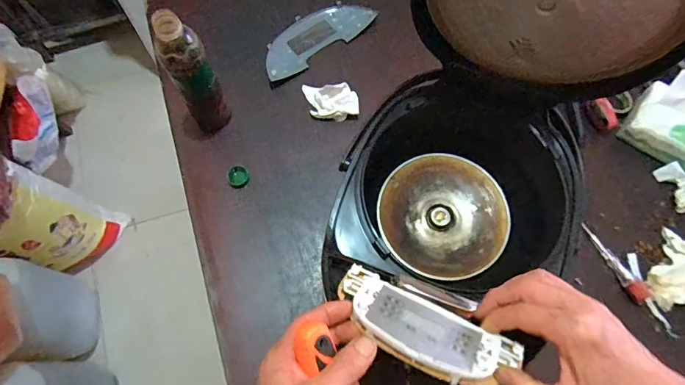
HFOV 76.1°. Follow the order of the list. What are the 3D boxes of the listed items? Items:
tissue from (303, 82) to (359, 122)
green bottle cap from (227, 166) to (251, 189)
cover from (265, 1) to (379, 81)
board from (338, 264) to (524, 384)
[{"bbox_3d":[-0.021,-0.146,0.703,0.097,0.047,0.050,12,70,3],"label":"tissue"},{"bbox_3d":[-0.158,-0.023,0.668,0.032,0.010,0.034,0,69,-1],"label":"green bottle cap"},{"bbox_3d":[-0.049,-0.269,0.757,0.211,0.025,0.076,-35,74,-13],"label":"cover"},{"bbox_3d":[0.068,0.120,0.383,0.162,0.017,0.063,24,37,18],"label":"board"}]

